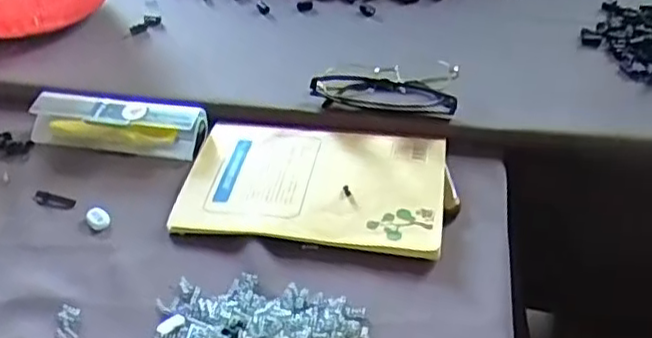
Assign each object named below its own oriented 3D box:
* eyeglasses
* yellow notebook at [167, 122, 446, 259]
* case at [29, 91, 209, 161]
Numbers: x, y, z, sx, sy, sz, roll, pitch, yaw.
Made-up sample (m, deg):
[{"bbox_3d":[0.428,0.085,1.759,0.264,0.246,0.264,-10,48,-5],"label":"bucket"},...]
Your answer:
[{"bbox_3d":[0.053,-0.075,0.612,0.127,0.033,0.058,5,40,10],"label":"eyeglasses"},{"bbox_3d":[-0.011,0.007,0.545,0.206,0.013,0.134,4,40,10],"label":"yellow notebook"},{"bbox_3d":[-0.187,-0.042,0.602,0.153,0.033,0.040,5,40,11],"label":"case"}]

